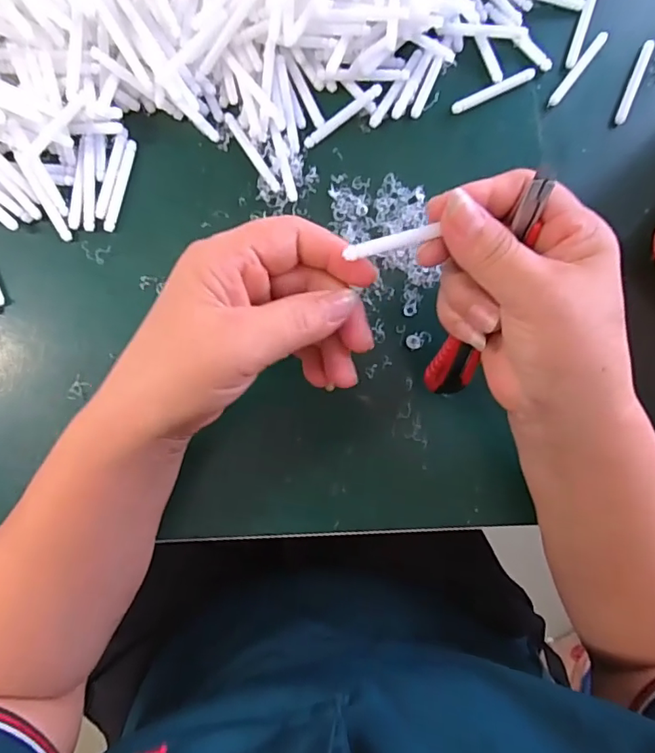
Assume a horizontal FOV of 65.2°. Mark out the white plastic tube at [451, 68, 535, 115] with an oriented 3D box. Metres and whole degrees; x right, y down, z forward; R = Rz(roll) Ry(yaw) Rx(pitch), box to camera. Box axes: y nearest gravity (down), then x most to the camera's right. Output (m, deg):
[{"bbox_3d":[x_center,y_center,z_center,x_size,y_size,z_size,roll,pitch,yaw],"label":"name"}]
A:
[{"bbox_3d":[0.109,-0.187,0.334,0.058,0.004,0.008,-27,91,-1],"label":"white plastic tube"}]

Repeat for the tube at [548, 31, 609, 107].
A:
[{"bbox_3d":[0.166,-0.204,0.338,0.007,0.004,0.060,37,89,-1],"label":"tube"}]

